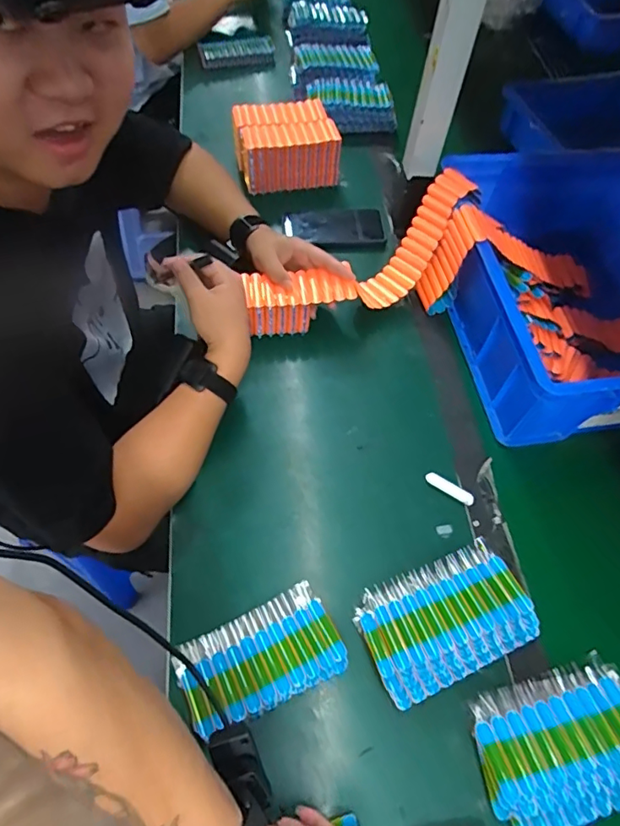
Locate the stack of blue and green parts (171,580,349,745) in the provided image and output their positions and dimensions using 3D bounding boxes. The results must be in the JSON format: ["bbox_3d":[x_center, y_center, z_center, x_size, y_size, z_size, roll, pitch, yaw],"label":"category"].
[{"bbox_3d":[-0.049,0.244,0.526,0.156,0.038,0.093,-24,64,-14],"label":"stack of blue and green parts"}]

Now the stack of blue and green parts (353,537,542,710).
[{"bbox_3d":[0.138,0.211,0.544,0.165,0.045,0.109,-22,64,-13],"label":"stack of blue and green parts"}]

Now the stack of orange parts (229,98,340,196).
[{"bbox_3d":[-0.043,-0.449,0.895,0.161,0.086,0.129,-15,63,-10],"label":"stack of orange parts"}]

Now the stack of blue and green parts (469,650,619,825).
[{"bbox_3d":[0.238,0.310,0.492,0.165,0.037,0.118,-16,63,-10],"label":"stack of blue and green parts"}]

